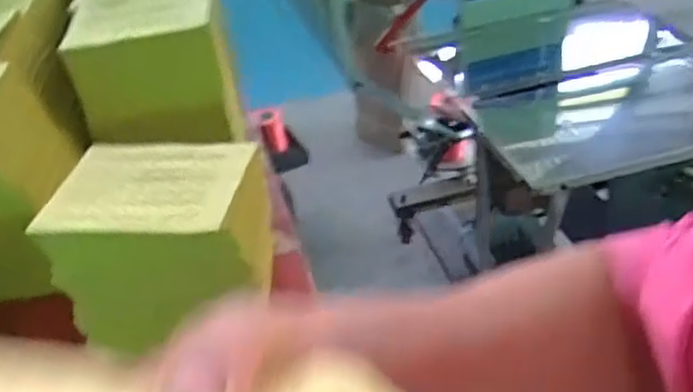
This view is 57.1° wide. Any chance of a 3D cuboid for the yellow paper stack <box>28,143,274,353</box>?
[{"bbox_3d":[-0.154,0.040,0.571,0.167,0.137,0.127,-1,38,7],"label":"yellow paper stack"}]

